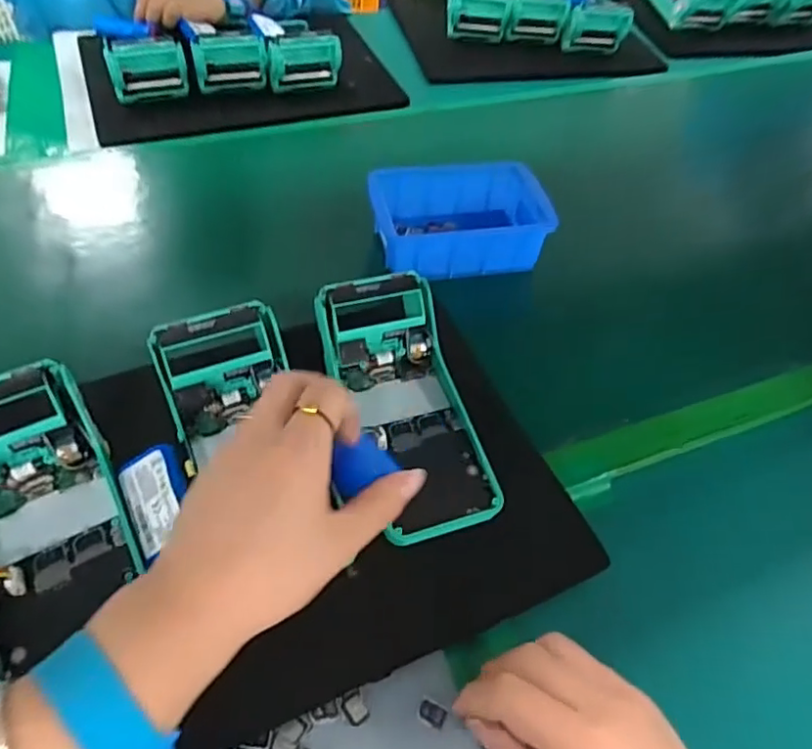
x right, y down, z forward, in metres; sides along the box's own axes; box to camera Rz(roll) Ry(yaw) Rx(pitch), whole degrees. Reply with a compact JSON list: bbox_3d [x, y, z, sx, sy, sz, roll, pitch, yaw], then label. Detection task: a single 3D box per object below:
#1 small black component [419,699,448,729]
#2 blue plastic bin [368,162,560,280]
[{"bbox_3d":[0.014,0.179,0.309,0.015,0.004,0.010,24,53,14],"label":"small black component"},{"bbox_3d":[0.044,-0.131,0.510,0.141,0.058,0.089,-6,49,-14],"label":"blue plastic bin"}]

